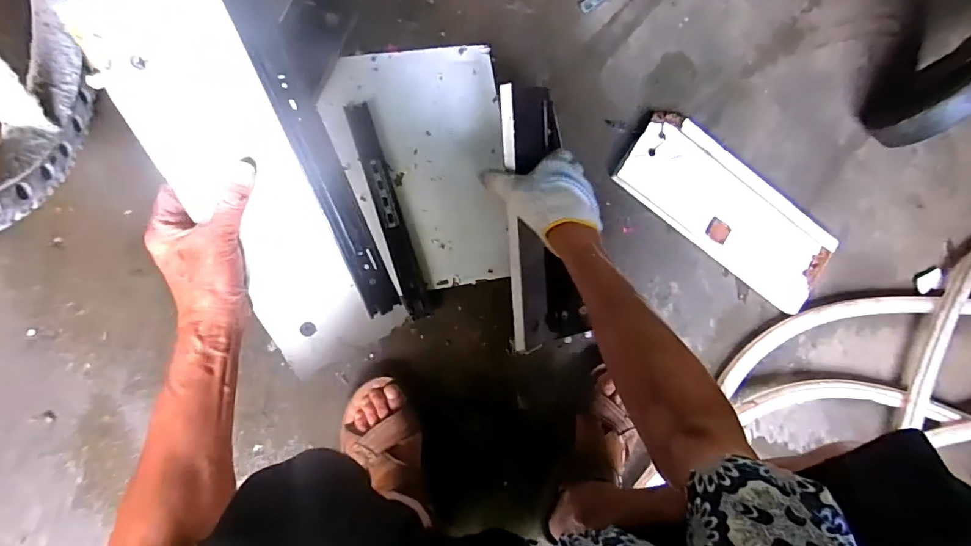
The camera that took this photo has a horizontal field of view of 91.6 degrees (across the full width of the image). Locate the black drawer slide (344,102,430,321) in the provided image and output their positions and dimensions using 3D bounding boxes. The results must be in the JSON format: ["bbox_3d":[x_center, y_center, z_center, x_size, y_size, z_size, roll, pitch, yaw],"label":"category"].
[{"bbox_3d":[-0.140,-0.089,0.689,0.036,0.012,0.319,-17,92,-9],"label":"black drawer slide"}]

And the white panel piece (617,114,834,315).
[{"bbox_3d":[0.403,-0.106,0.771,0.385,0.034,0.162,35,84,-7],"label":"white panel piece"}]

